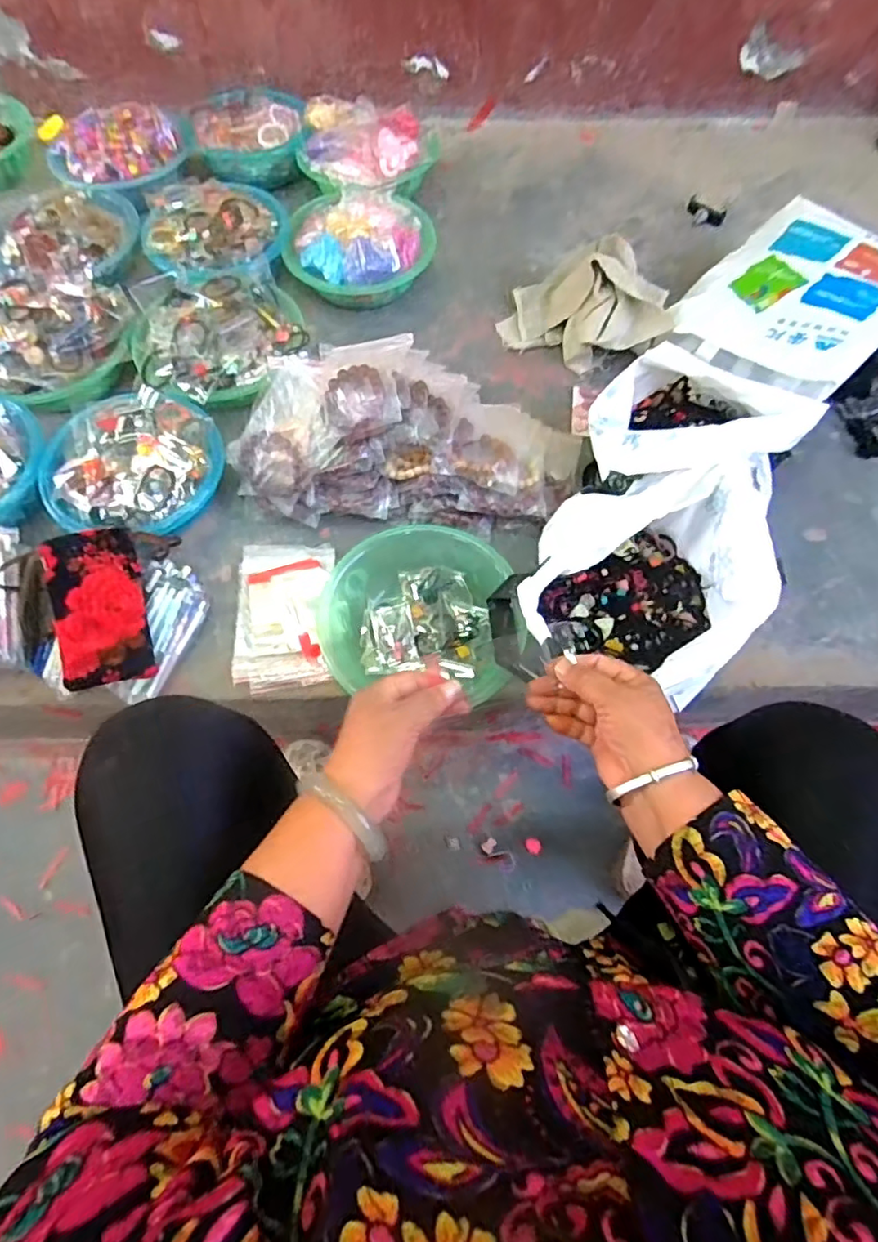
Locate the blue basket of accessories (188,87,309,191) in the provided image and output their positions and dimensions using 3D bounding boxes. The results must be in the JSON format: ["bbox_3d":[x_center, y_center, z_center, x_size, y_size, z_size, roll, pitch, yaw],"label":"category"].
[{"bbox_3d":[-0.333,-0.868,1.074,0.194,0.075,0.180,0,66,0],"label":"blue basket of accessories"}]

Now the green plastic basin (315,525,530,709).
[{"bbox_3d":[-0.025,-0.012,0.723,0.231,0.065,0.229,2,66,1],"label":"green plastic basin"}]

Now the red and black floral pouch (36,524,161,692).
[{"bbox_3d":[-0.381,-0.016,0.675,0.093,0.019,0.176,-13,81,-28],"label":"red and black floral pouch"}]

